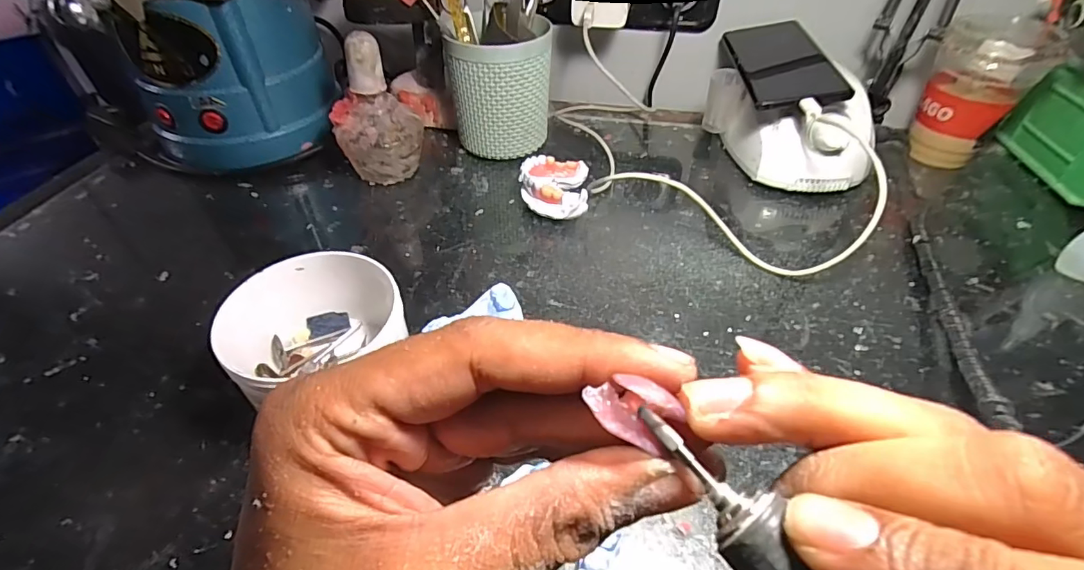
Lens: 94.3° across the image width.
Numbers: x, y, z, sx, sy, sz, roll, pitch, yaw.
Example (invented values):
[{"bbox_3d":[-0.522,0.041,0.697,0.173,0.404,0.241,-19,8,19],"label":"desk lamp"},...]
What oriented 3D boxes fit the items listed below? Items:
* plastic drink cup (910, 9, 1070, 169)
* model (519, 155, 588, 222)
[{"bbox_3d":[0.395,-0.174,0.461,0.077,0.121,0.076,0,44,0],"label":"plastic drink cup"},{"bbox_3d":[0.010,-0.080,0.425,0.055,0.034,0.061,2,44,2],"label":"model"}]

